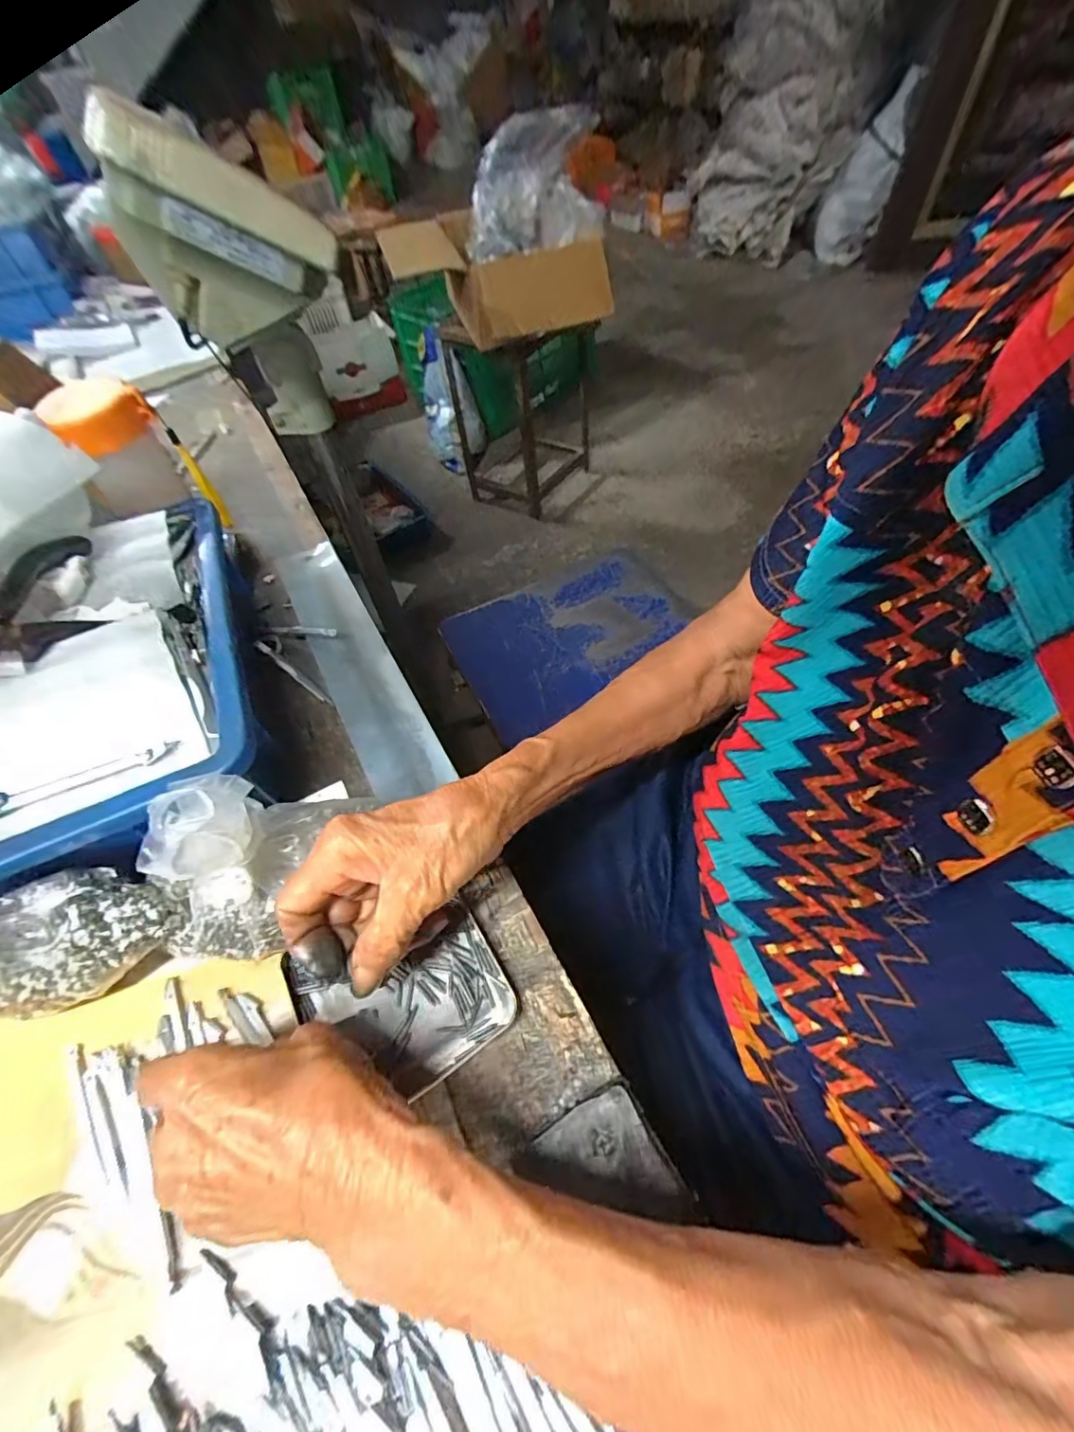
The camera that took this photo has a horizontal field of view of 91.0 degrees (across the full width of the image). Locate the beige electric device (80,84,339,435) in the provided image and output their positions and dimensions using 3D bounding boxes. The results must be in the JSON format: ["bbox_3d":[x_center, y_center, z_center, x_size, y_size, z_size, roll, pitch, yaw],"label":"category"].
[{"bbox_3d":[-0.267,-0.377,0.488,0.138,0.245,0.142,-31,58,-15],"label":"beige electric device"}]

